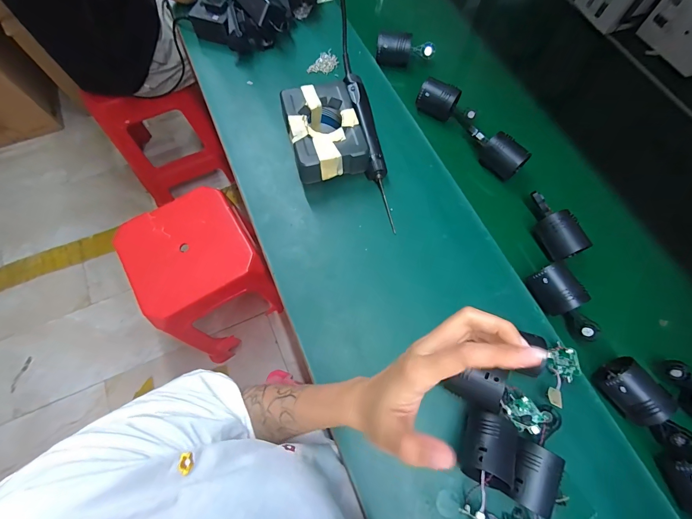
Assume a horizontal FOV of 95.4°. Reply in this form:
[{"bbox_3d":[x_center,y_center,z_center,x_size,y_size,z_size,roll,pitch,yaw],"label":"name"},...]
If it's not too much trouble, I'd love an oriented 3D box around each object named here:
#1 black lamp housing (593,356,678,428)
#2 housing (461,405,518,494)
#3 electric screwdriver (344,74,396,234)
[{"bbox_3d":[0.371,0.173,0.409,0.050,0.045,0.074,-30,72,-10],"label":"black lamp housing"},{"bbox_3d":[0.168,0.224,0.375,0.051,0.053,0.074,21,71,9],"label":"housing"},{"bbox_3d":[0.044,-0.190,0.544,0.032,0.057,0.284,-12,70,-3],"label":"electric screwdriver"}]

